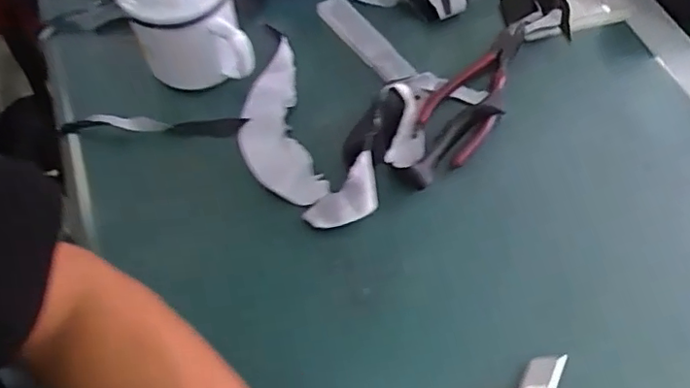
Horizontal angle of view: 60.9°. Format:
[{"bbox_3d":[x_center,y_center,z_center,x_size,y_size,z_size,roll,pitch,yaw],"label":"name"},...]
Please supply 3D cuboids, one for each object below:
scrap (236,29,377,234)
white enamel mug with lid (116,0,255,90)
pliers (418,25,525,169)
[{"bbox_3d":[-0.044,-0.052,0.453,0.075,0.036,0.182,-24,63,-12],"label":"scrap"},{"bbox_3d":[-0.124,-0.139,0.462,0.089,0.107,0.081,-15,62,-7],"label":"white enamel mug with lid"},{"bbox_3d":[0.112,-0.088,0.482,0.054,0.012,0.153,31,66,17],"label":"pliers"}]

